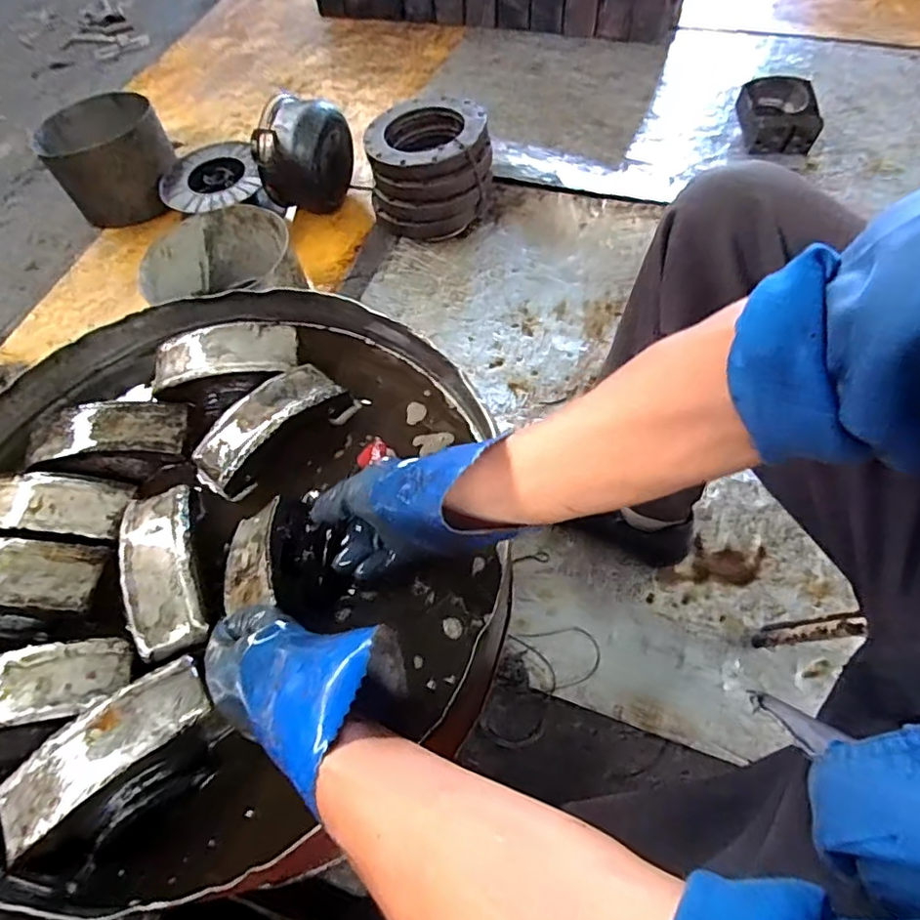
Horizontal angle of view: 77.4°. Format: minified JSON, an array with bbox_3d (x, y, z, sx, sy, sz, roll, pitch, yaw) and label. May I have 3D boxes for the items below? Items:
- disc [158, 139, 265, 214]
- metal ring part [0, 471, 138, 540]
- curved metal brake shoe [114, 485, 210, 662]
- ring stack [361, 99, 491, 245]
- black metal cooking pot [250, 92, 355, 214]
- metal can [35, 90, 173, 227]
[{"bbox_3d":[-0.565,-0.641,1.294,0.215,0.026,0.235,-2,59,3],"label":"disc"},{"bbox_3d":[-0.394,0.043,0.546,0.145,0.031,0.060,1,59,5],"label":"metal ring part"},{"bbox_3d":[-0.264,0.092,0.506,0.061,0.026,0.152,-18,60,-6],"label":"curved metal brake shoe"},{"bbox_3d":[-0.060,-0.617,1.222,0.252,0.172,0.256,-3,59,3],"label":"ring stack"},{"bbox_3d":[-0.340,-0.662,1.281,0.132,0.219,0.211,27,65,19],"label":"black metal cooking pot"},{"bbox_3d":[-0.822,-0.711,1.369,0.254,0.184,0.281,-31,62,-14],"label":"metal can"}]

